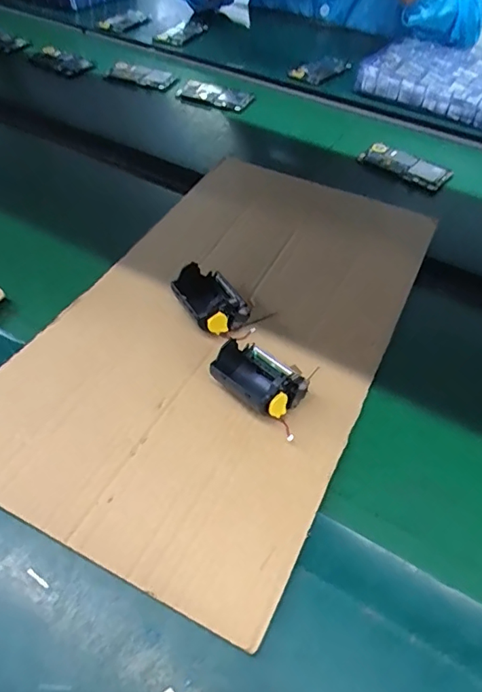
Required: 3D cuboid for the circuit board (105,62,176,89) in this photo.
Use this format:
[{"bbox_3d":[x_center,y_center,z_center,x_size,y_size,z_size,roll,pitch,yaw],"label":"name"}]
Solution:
[{"bbox_3d":[-0.168,-0.449,0.824,0.116,0.011,0.055,21,53,13],"label":"circuit board"}]

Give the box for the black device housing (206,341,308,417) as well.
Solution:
[{"bbox_3d":[0.014,0.024,0.418,0.074,0.047,0.052,38,58,25],"label":"black device housing"}]

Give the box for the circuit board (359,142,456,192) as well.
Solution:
[{"bbox_3d":[0.231,-0.252,0.694,0.121,0.005,0.057,32,59,21],"label":"circuit board"}]

